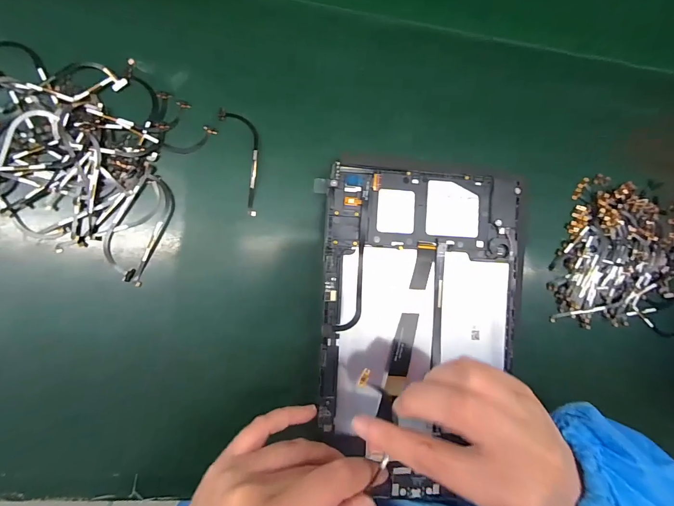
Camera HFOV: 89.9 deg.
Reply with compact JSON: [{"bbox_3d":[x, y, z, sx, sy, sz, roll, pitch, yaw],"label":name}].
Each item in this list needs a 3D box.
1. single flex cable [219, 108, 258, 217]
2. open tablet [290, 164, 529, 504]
[{"bbox_3d":[-0.069,-0.073,0.263,0.024,0.009,0.085,-17,92,-6],"label":"single flex cable"},{"bbox_3d":[0.061,0.056,0.256,0.152,0.007,0.237,8,87,-8],"label":"open tablet"}]

